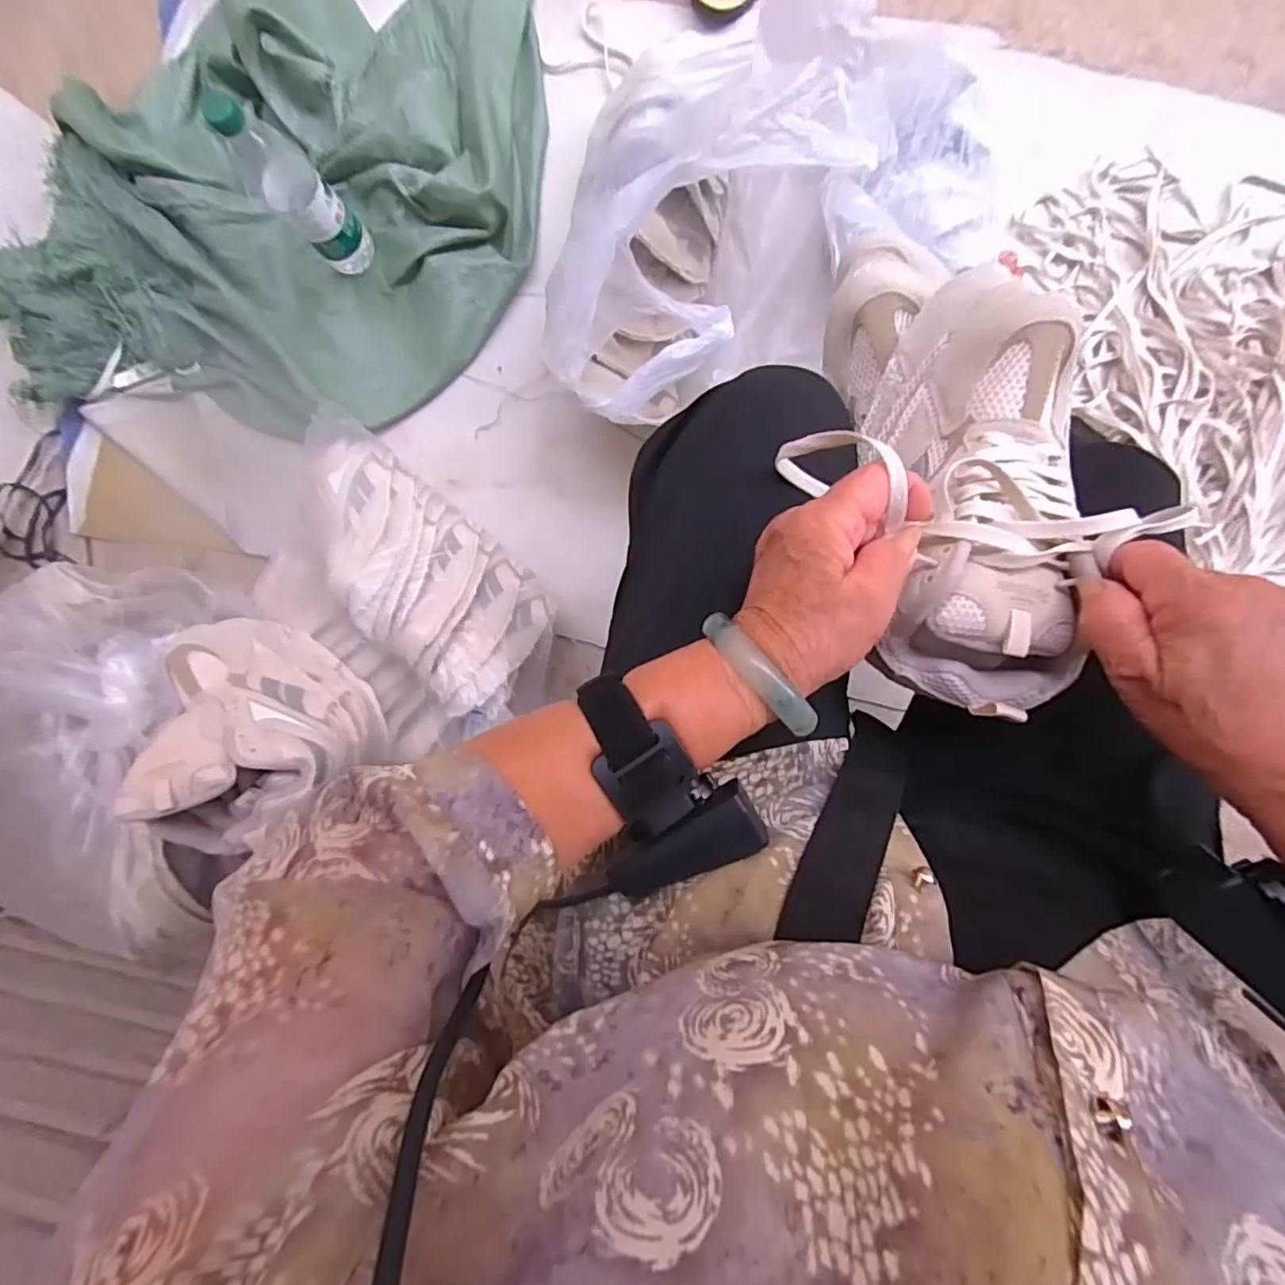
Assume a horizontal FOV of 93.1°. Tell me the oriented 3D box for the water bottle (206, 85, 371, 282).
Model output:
[{"bbox_3d":[-0.379,-0.495,0.673,0.060,0.220,0.066,0,94,5],"label":"water bottle"}]

